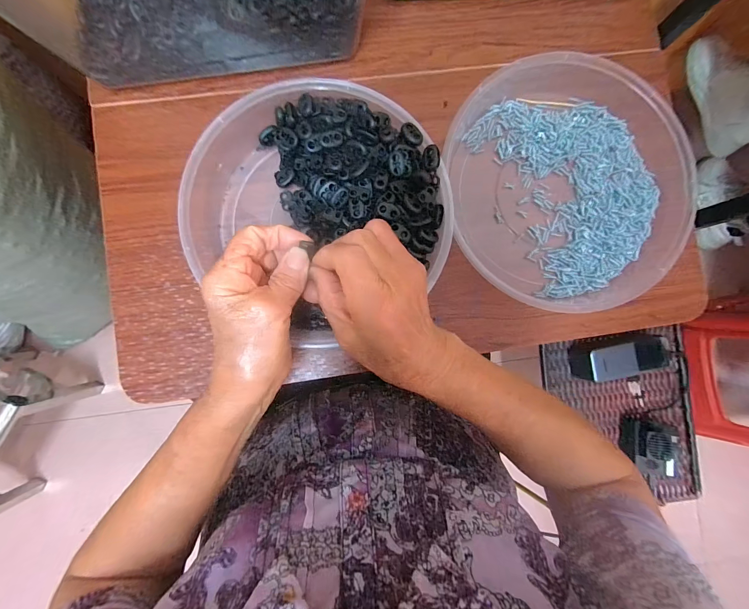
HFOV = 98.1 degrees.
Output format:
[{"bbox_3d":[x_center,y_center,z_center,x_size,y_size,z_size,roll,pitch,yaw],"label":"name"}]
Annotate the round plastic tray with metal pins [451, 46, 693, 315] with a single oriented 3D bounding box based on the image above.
[{"bbox_3d":[0.184,-0.115,0.313,0.221,0.037,0.232,0,88,-4],"label":"round plastic tray with metal pins"}]

